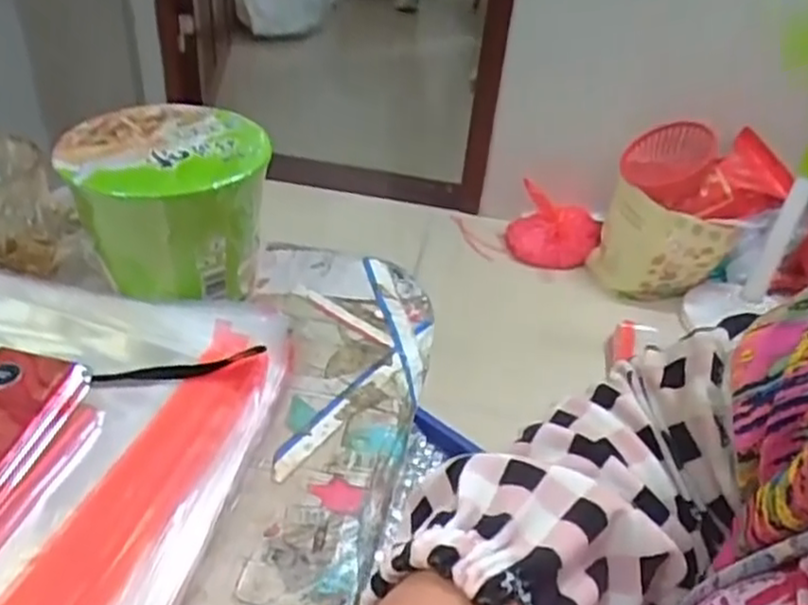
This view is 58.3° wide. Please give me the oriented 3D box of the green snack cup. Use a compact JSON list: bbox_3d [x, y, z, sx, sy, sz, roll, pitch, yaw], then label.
[{"bbox_3d":[-0.157,-0.060,0.497,0.119,0.105,0.116,1,38,-5],"label":"green snack cup"}]

